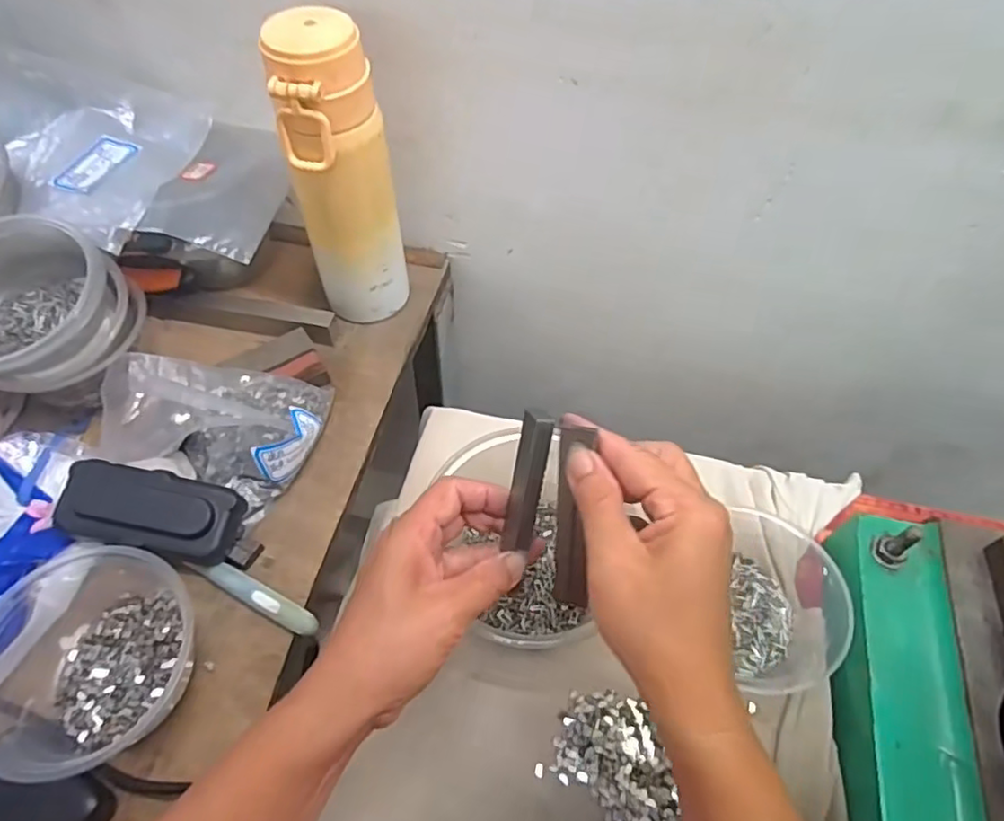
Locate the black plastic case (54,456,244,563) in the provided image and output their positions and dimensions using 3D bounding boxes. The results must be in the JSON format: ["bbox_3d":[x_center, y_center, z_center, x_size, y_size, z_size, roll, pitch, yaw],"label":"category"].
[{"bbox_3d":[-0.223,0.064,0.400,0.105,0.026,0.047,15,56,-8],"label":"black plastic case"}]

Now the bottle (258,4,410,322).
[{"bbox_3d":[-0.111,-0.156,0.454,0.067,0.220,0.061,-14,58,-10],"label":"bottle"}]

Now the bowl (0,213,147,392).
[{"bbox_3d":[-0.325,-0.071,0.428,0.115,0.059,0.112,0,56,-1],"label":"bowl"}]

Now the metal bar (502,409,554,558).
[{"bbox_3d":[0.013,0.035,0.318,0.017,0.071,0.009,21,21,34],"label":"metal bar"}]

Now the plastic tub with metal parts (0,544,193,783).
[{"bbox_3d":[-0.236,0.137,0.353,0.119,0.049,0.114,0,56,-1],"label":"plastic tub with metal parts"}]

